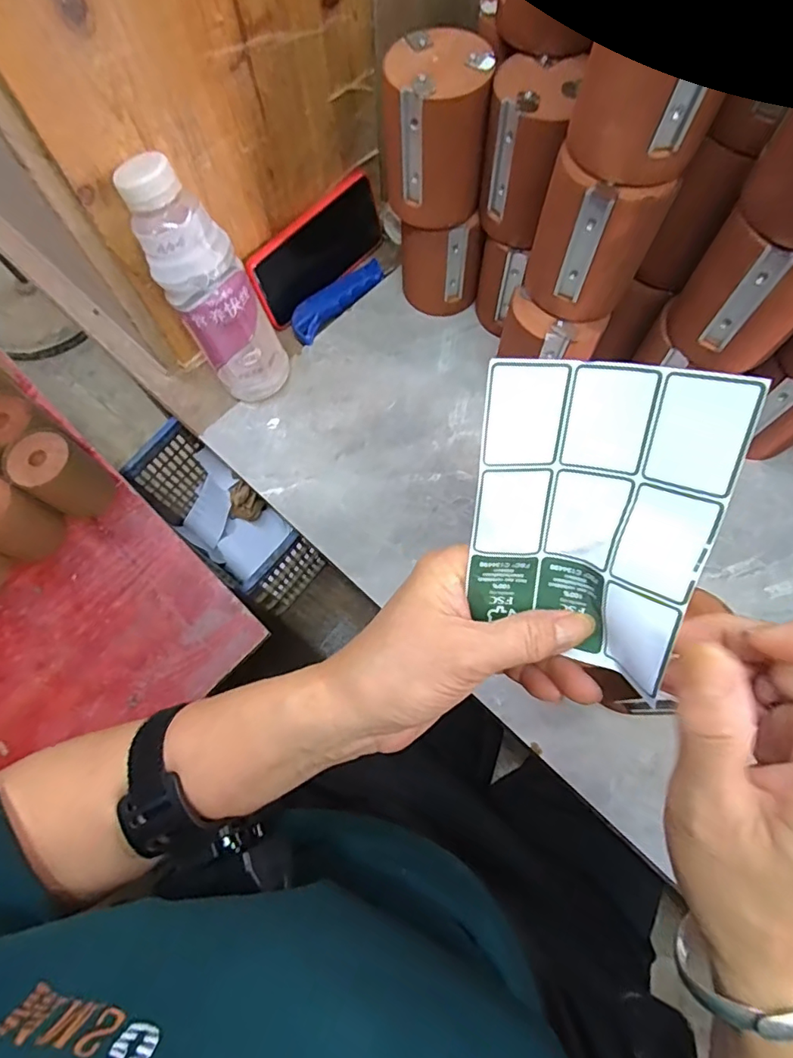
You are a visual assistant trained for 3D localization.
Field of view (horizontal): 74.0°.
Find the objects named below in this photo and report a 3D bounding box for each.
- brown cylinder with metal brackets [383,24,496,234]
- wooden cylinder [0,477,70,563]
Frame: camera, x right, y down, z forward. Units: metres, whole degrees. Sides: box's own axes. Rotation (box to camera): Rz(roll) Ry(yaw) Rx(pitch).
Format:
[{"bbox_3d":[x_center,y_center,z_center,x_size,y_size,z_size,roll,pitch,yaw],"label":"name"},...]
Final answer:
[{"bbox_3d":[0.031,-0.304,0.409,0.073,0.099,0.072,1,72,2],"label":"brown cylinder with metal brackets"},{"bbox_3d":[-0.502,-0.011,0.683,0.087,0.104,0.083,-1,72,2],"label":"wooden cylinder"}]

